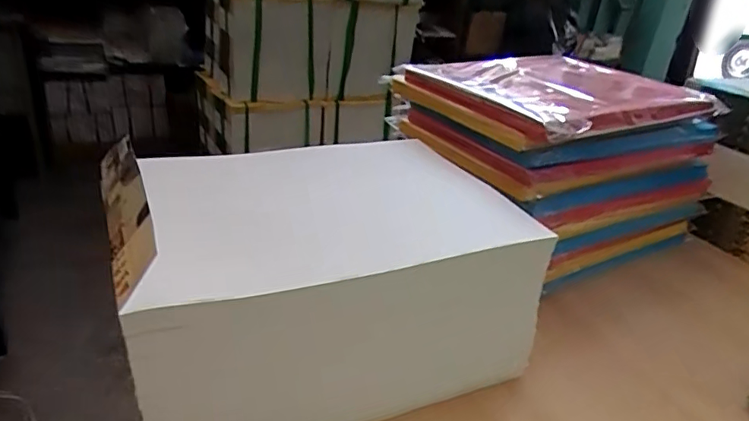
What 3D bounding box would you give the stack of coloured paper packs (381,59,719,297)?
[{"bbox_3d":[0.275,-0.079,0.832,0.399,0.256,0.316,-12,33,-31],"label":"stack of coloured paper packs"}]

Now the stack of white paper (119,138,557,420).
[{"bbox_3d":[-0.051,0.065,0.572,0.392,0.188,0.294,-7,30,-24],"label":"stack of white paper"}]

